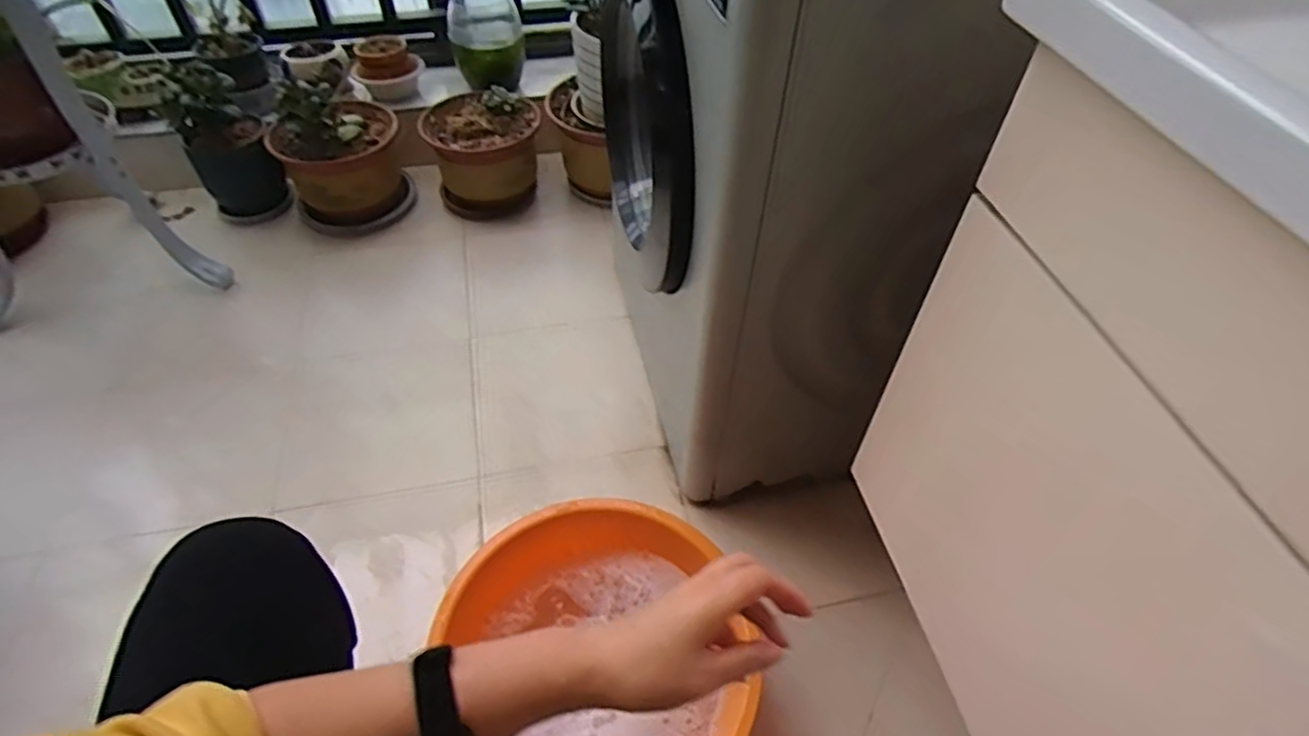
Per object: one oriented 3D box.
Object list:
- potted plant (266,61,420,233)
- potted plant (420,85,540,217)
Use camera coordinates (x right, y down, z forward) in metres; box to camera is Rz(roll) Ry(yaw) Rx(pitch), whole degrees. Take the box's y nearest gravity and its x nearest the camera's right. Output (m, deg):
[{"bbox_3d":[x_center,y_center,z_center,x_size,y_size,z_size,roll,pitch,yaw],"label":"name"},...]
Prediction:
[{"bbox_3d":[-0.645,-0.450,1.393,0.236,0.250,0.233,1,49,-1],"label":"potted plant"},{"bbox_3d":[-0.354,-0.453,1.440,0.233,0.203,0.200,-11,50,-10],"label":"potted plant"}]

